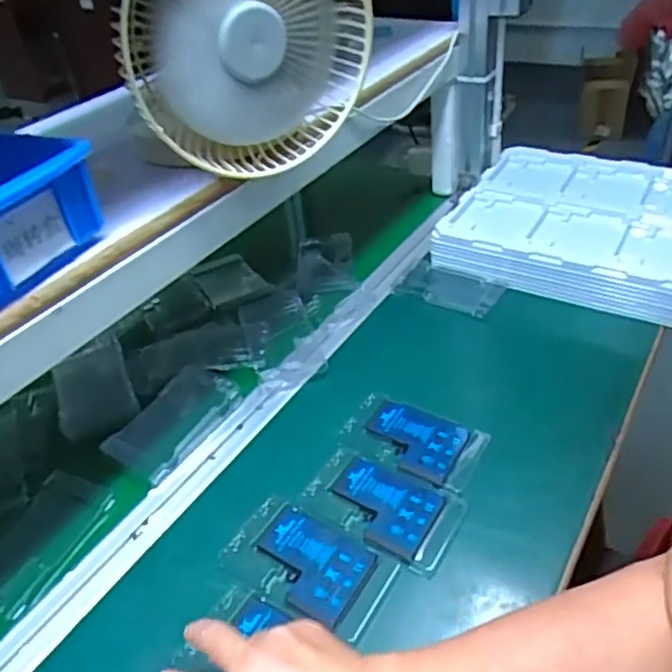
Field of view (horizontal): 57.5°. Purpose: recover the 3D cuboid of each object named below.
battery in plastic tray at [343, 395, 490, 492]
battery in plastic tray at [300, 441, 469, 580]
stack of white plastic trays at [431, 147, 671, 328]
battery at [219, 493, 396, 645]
[{"bbox_3d":[0.070,0.094,0.564,0.124,0.004,0.072,15,43,26],"label":"battery in plastic tray"},{"bbox_3d":[0.039,0.140,0.517,0.129,0.005,0.074,19,45,29],"label":"battery in plastic tray"},{"bbox_3d":[0.319,-0.148,0.775,0.316,0.066,0.269,17,44,28],"label":"stack of white plastic trays"},{"bbox_3d":[-0.021,0.176,0.480,0.126,0.004,0.074,15,43,26],"label":"battery"}]

